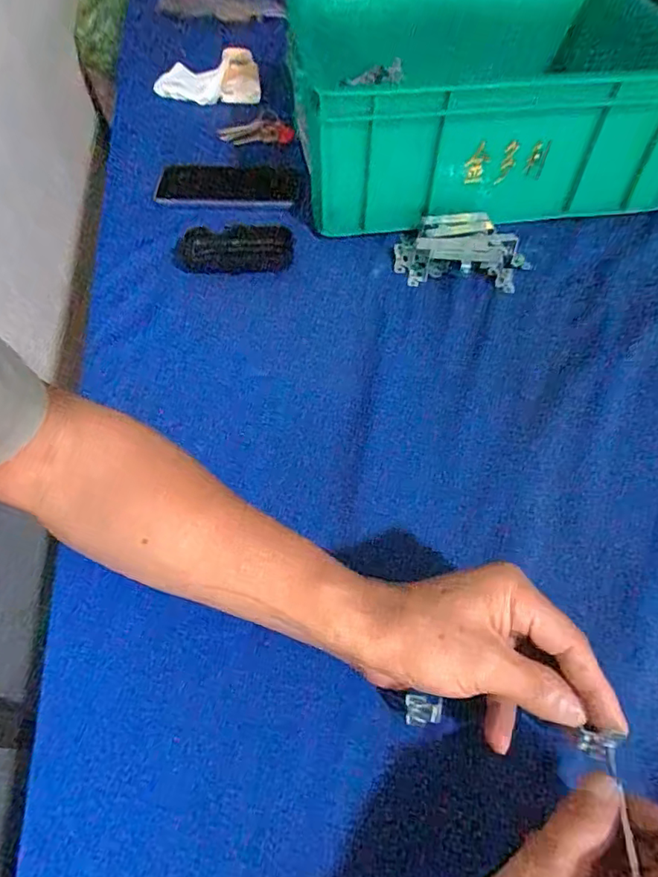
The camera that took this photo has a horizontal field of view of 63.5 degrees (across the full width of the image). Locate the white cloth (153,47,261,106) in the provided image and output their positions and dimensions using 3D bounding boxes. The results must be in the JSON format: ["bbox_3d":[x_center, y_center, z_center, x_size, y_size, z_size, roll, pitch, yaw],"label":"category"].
[{"bbox_3d":[-0.176,-0.514,0.762,0.149,0.036,0.097,-7,55,-5],"label":"white cloth"}]

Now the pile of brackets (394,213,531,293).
[{"bbox_3d":[0.135,-0.188,0.545,0.134,0.047,0.072,6,55,4],"label":"pile of brackets"}]

